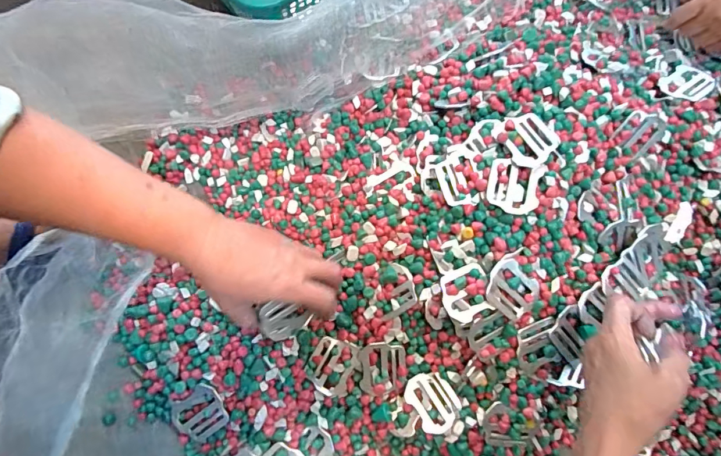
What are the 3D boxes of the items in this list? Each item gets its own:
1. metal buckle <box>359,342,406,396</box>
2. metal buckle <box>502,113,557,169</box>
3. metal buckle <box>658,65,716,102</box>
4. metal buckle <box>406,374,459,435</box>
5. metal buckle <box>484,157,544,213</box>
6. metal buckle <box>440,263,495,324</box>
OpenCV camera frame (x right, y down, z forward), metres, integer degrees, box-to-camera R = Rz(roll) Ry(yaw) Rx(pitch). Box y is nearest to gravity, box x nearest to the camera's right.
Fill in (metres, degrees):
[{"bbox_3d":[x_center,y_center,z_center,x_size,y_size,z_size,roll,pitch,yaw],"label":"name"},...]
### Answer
[{"bbox_3d":[0.022,0.145,0.439,0.046,0.009,0.054,4,92,2],"label":"metal buckle"},{"bbox_3d":[0.168,-0.087,0.422,0.047,0.010,0.054,-20,76,-7],"label":"metal buckle"},{"bbox_3d":[0.387,-0.171,0.501,0.061,0.005,0.047,-31,61,-8],"label":"metal buckle"},{"bbox_3d":[0.075,0.178,0.438,0.047,0.009,0.056,-23,65,-19],"label":"metal buckle"},{"bbox_3d":[0.151,-0.041,0.420,0.048,0.007,0.051,13,84,16],"label":"metal buckle"},{"bbox_3d":[0.102,0.063,0.413,0.046,0.006,0.052,-14,75,-5],"label":"metal buckle"}]

